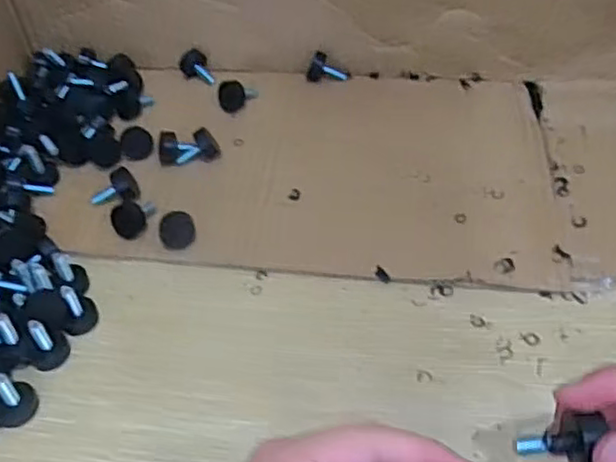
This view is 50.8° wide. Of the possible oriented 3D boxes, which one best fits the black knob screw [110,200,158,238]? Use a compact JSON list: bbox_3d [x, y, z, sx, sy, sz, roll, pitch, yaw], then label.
[{"bbox_3d":[-0.121,-0.011,0.457,0.033,0.019,0.021,-32,55,-23],"label":"black knob screw"}]

